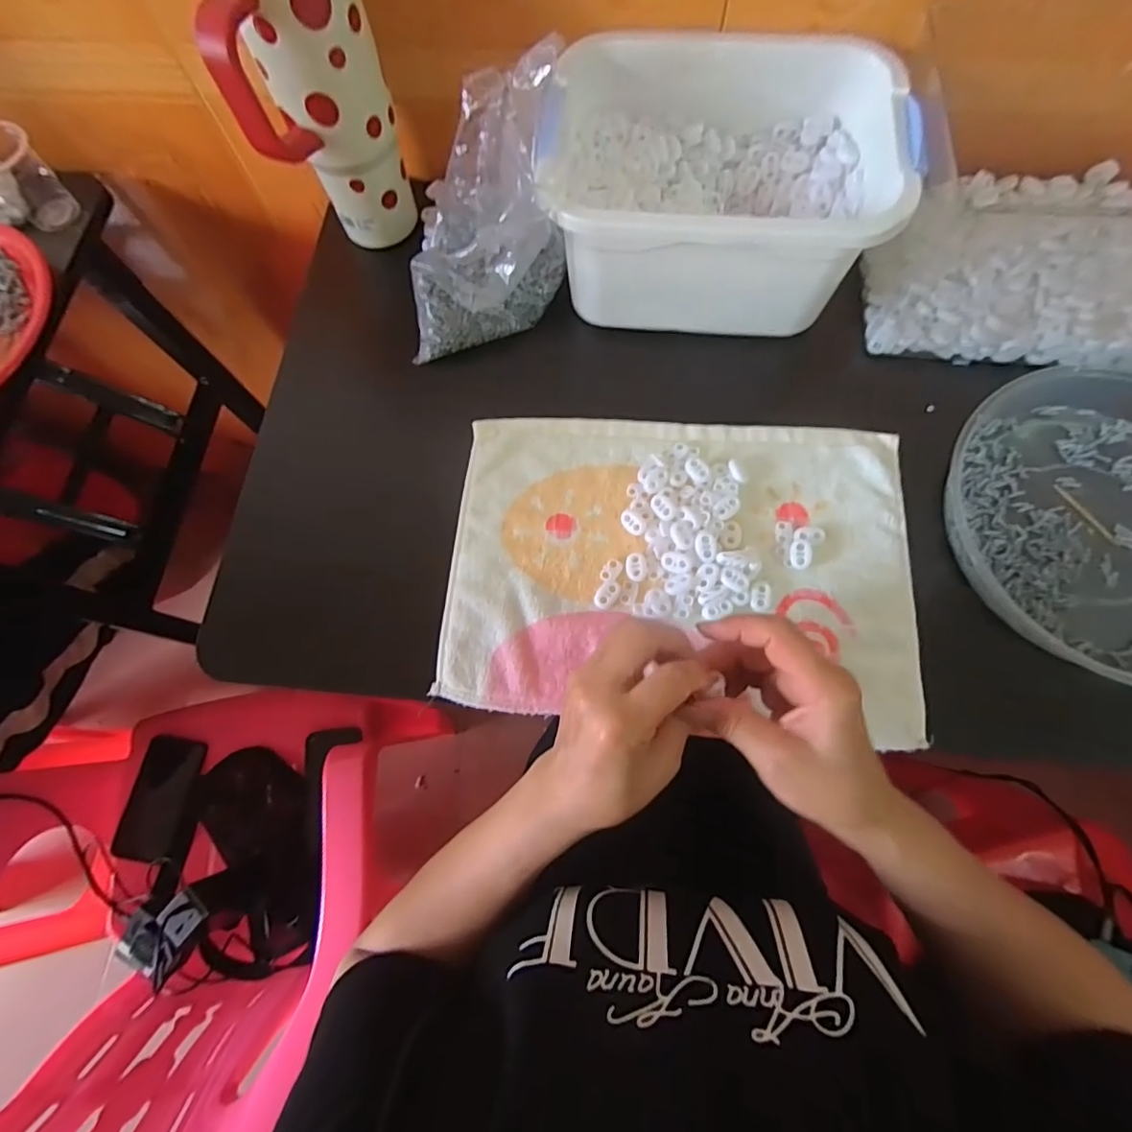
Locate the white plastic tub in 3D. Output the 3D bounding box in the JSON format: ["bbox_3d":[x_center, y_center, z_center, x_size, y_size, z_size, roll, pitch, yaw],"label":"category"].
[{"bbox_3d":[0.114,-0.294,0.424,0.250,0.106,0.191,4,72,4],"label":"white plastic tub"}]

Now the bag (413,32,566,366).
[{"bbox_3d":[-0.068,-0.260,0.414,0.134,0.144,0.108,-6,72,0],"label":"bag"}]

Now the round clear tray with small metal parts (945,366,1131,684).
[{"bbox_3d":[0.389,-0.030,0.382,0.220,0.042,0.228,-1,73,3],"label":"round clear tray with small metal parts"}]

